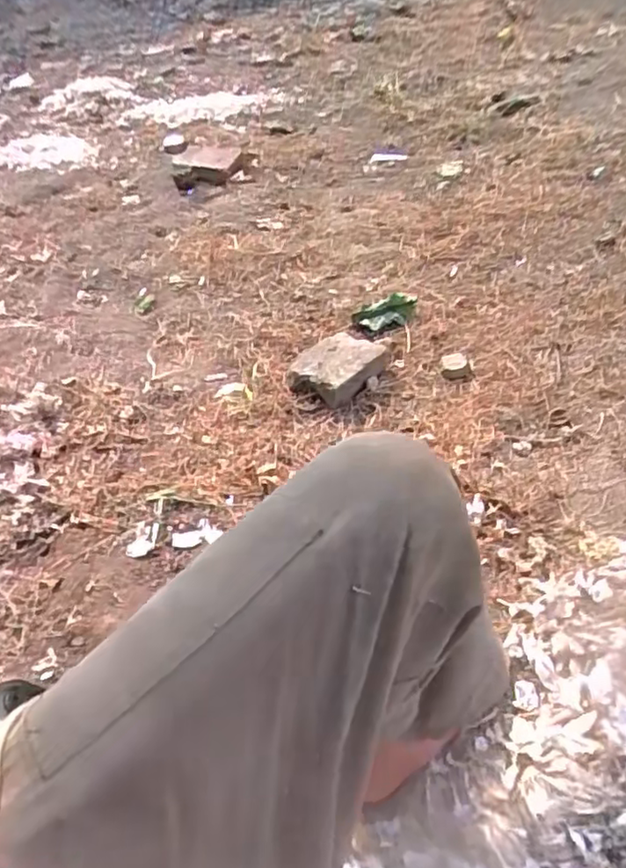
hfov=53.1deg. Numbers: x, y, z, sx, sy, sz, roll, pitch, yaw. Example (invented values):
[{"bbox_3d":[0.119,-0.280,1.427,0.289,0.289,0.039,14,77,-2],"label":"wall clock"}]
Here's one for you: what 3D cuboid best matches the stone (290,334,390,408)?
[{"bbox_3d":[0.059,-0.134,1.226,0.165,0.051,0.148,-33,49,-24],"label":"stone"}]

